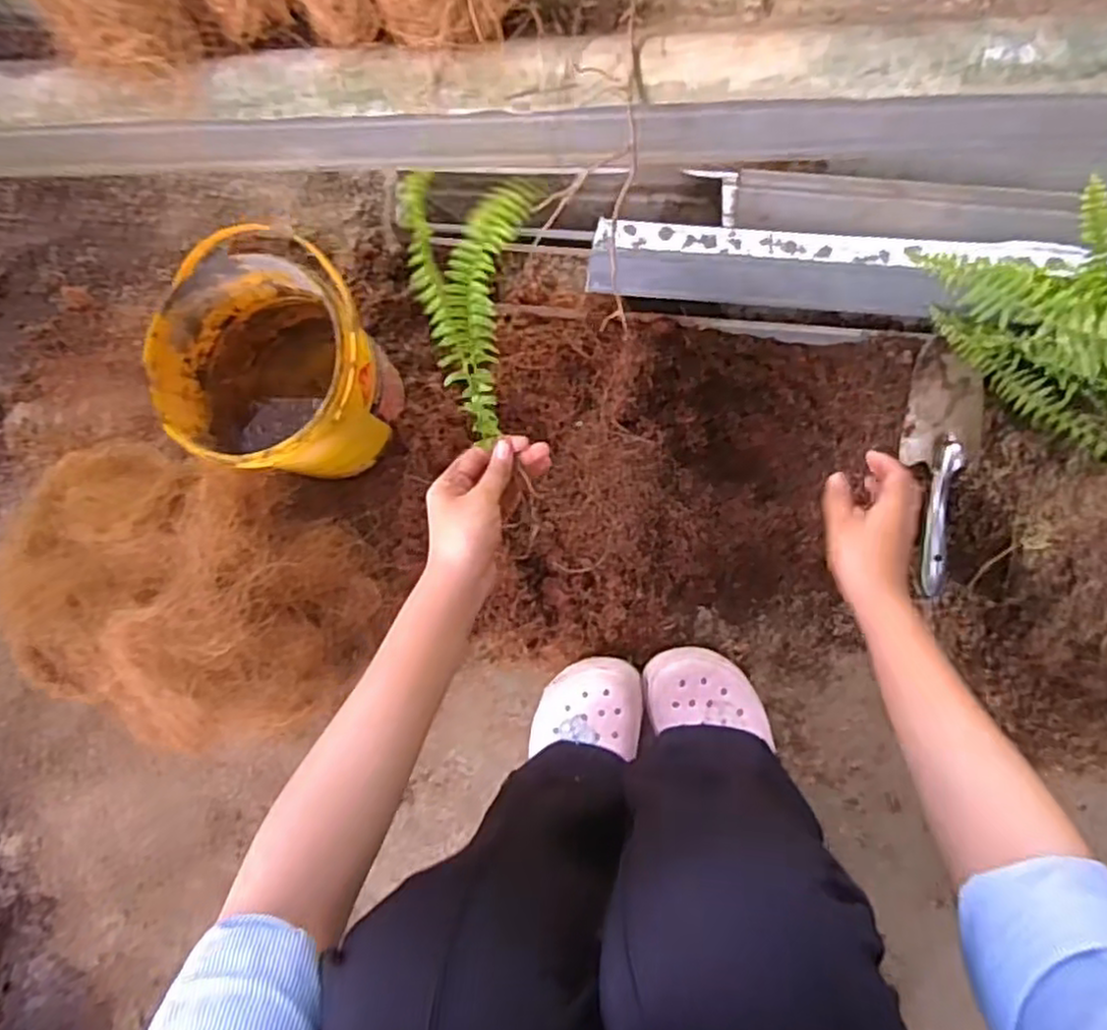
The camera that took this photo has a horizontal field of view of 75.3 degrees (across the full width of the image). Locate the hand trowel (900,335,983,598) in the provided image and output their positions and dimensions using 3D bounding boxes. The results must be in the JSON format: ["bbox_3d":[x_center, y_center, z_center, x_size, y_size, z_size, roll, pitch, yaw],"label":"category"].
[{"bbox_3d":[0.367,-0.051,0.685,0.068,0.028,0.243,10,85,6],"label":"hand trowel"}]

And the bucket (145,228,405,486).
[{"bbox_3d":[-0.263,-0.135,0.695,0.192,0.175,0.184,-1,84,5],"label":"bucket"}]

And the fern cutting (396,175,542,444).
[{"bbox_3d":[-0.064,-0.158,0.537,0.102,0.047,0.173,31,130,36],"label":"fern cutting"}]

